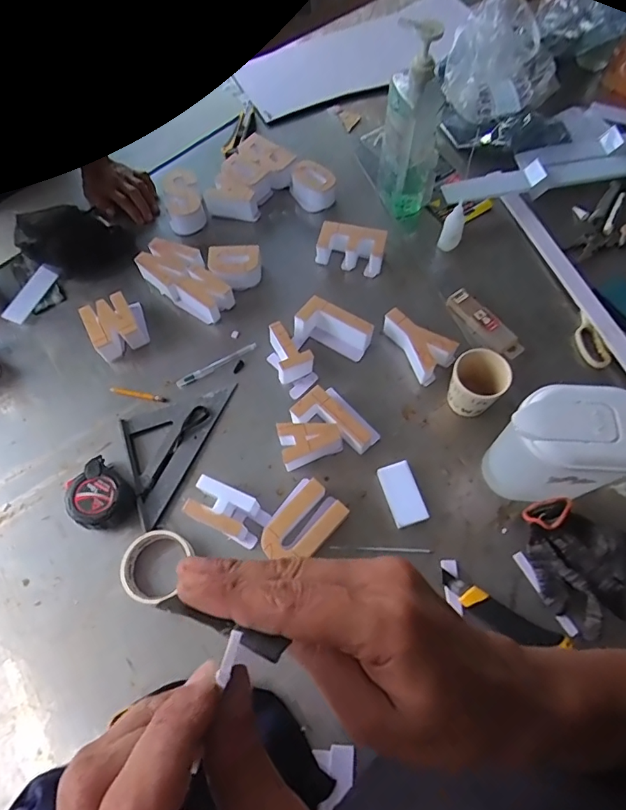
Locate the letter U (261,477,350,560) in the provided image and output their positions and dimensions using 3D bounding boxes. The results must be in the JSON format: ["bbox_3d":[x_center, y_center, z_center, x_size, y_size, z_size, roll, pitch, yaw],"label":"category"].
[{"bbox_3d":[-0.014,0.160,0.634,0.075,0.051,0.113,37,71,18],"label":"letter U"}]

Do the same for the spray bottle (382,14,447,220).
[{"bbox_3d":[0.157,-0.433,0.766,0.082,0.287,0.083,2,64,3],"label":"spray bottle"}]

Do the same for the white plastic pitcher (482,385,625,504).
[{"bbox_3d":[0.294,0.058,0.587,0.166,0.194,0.096,0,68,2],"label":"white plastic pitcher"}]

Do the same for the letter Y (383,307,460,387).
[{"bbox_3d":[0.155,-0.095,0.736,0.064,0.057,0.116,-39,69,-15],"label":"letter Y"}]

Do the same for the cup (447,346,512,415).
[{"bbox_3d":[0.228,-0.025,0.680,0.071,0.095,0.070,-1,64,2],"label":"cup"}]

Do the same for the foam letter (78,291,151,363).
[{"bbox_3d":[-0.314,-0.128,0.776,0.088,0.048,0.093,-27,66,-11],"label":"foam letter"}]

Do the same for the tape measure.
[{"bbox_3d":[-0.292,0.125,0.660,0.081,0.039,0.081,-1,64,2],"label":"tape measure"}]

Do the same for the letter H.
[{"bbox_3d":[-0.114,0.141,0.642,0.097,0.048,0.056,26,68,14],"label":"letter H"}]

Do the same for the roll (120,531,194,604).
[{"bbox_3d":[-0.206,0.207,0.625,0.083,0.023,0.088,-1,64,2],"label":"roll"}]

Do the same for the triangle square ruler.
[{"bbox_3d":[-0.179,0.068,0.697,0.169,0.014,0.166,-20,65,-7],"label":"triangle square ruler"}]

